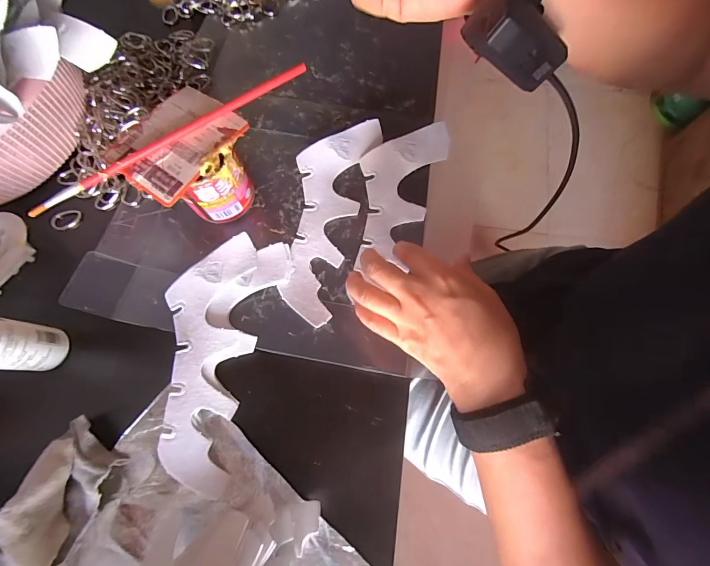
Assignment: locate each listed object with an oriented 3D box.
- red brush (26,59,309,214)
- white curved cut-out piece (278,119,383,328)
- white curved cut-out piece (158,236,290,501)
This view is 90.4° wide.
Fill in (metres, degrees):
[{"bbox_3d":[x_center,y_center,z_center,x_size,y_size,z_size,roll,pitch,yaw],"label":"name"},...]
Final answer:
[{"bbox_3d":[-0.149,-0.124,0.295,0.249,0.008,0.010,-34,76,-9],"label":"red brush"},{"bbox_3d":[-0.033,-0.071,0.344,0.070,0.015,0.210,14,74,5],"label":"white curved cut-out piece"},{"bbox_3d":[-0.129,0.056,0.309,0.096,0.010,0.209,13,74,2],"label":"white curved cut-out piece"}]

